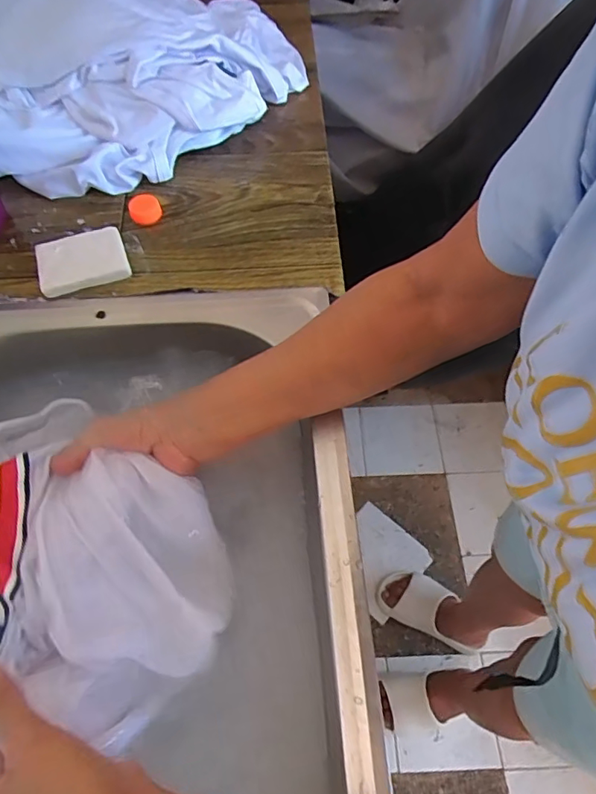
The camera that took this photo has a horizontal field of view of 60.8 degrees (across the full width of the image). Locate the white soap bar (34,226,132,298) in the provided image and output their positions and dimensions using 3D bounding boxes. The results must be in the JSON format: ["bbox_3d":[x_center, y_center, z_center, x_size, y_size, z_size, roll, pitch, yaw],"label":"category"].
[{"bbox_3d":[-0.204,-0.128,0.480,0.080,0.018,0.058,-18,63,-11],"label":"white soap bar"}]

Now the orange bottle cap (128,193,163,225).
[{"bbox_3d":[-0.158,-0.194,0.523,0.032,0.016,0.028,-19,63,-12],"label":"orange bottle cap"}]

